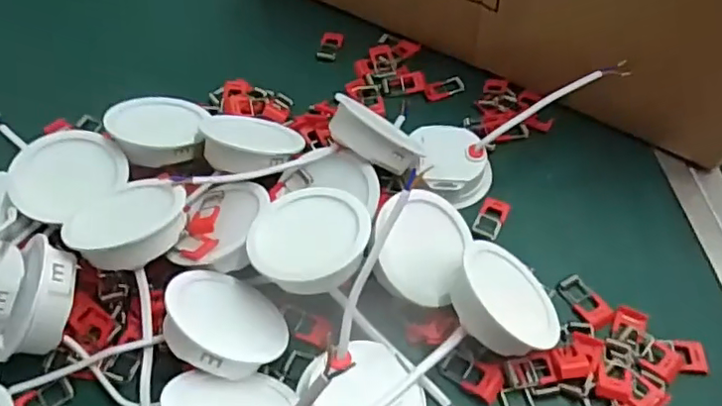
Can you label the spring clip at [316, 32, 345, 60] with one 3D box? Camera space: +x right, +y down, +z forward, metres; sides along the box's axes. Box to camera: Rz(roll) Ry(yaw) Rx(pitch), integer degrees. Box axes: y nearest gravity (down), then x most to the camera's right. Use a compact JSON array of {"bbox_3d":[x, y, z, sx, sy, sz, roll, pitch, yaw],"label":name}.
[{"bbox_3d":[-0.027,-0.140,0.534,0.020,0.004,0.035,10,53,7],"label":"spring clip"}]

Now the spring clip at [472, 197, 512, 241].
[{"bbox_3d":[0.091,0.009,0.420,0.019,0.008,0.037,23,56,16],"label":"spring clip"}]

